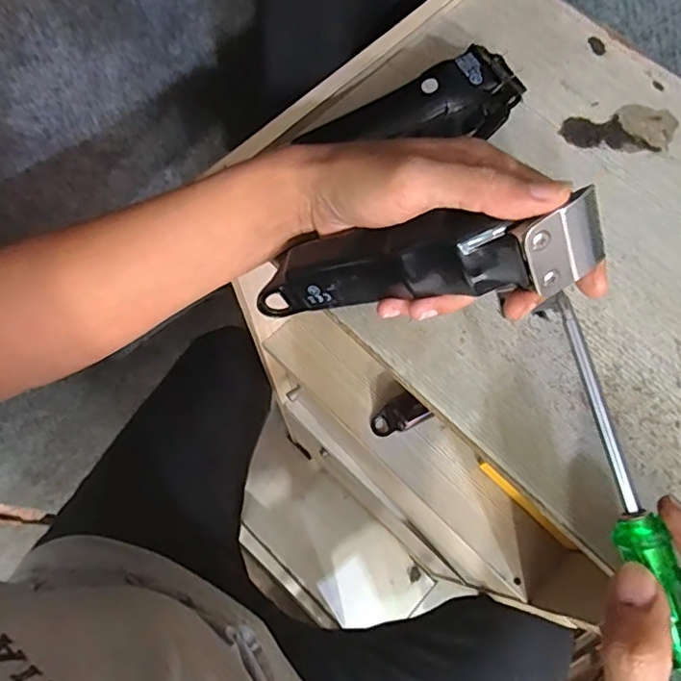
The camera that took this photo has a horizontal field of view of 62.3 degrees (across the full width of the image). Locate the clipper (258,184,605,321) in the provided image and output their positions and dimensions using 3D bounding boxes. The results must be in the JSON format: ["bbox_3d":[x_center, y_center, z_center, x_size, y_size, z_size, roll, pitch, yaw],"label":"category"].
[{"bbox_3d":[0.036,-0.040,0.291,0.177,0.041,0.033,-5,67,27],"label":"clipper"}]

